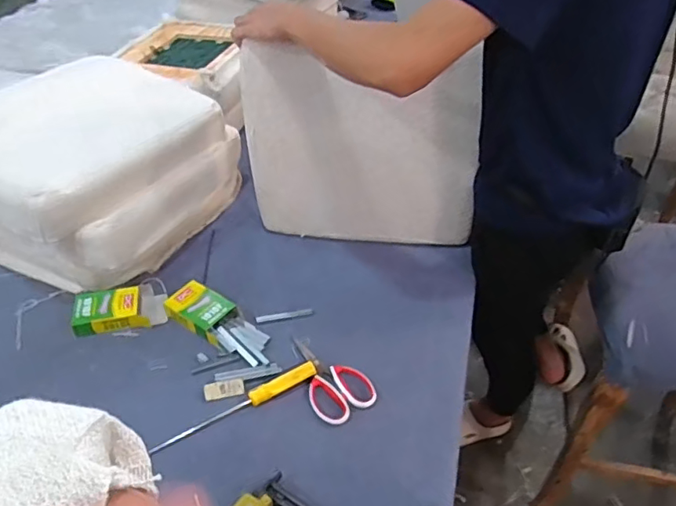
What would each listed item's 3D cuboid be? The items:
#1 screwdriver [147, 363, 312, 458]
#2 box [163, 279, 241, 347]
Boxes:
[{"bbox_3d":[-0.156,0.234,0.845,0.270,0.019,0.028,-22,47,-24],"label":"screwdriver"},{"bbox_3d":[-0.241,0.100,0.987,0.117,0.033,0.087,22,45,21],"label":"box"}]

